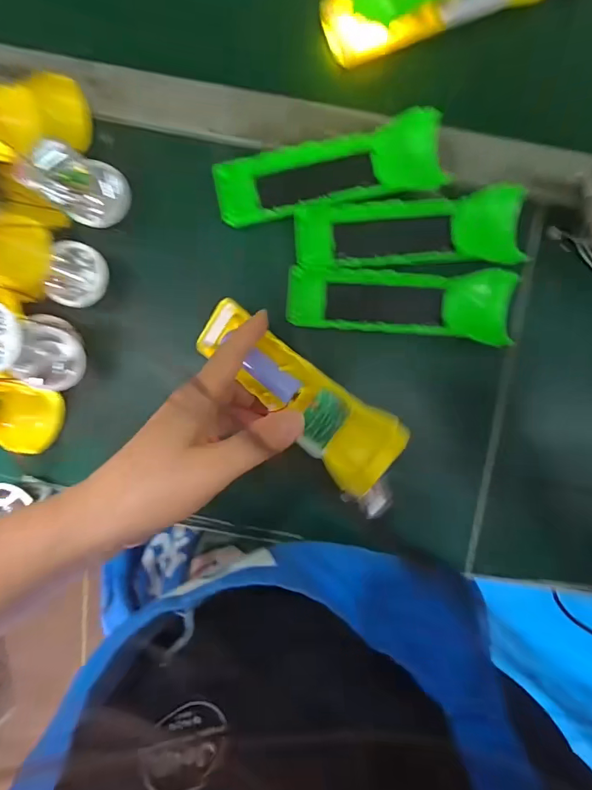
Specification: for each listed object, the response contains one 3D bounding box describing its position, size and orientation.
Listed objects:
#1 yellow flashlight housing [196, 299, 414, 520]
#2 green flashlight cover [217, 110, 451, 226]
[{"bbox_3d":[0.007,0.002,0.303,0.179,0.038,0.055,44,90,7],"label":"yellow flashlight housing"},{"bbox_3d":[0.024,-0.162,0.318,0.163,0.020,0.051,-10,91,0],"label":"green flashlight cover"}]

